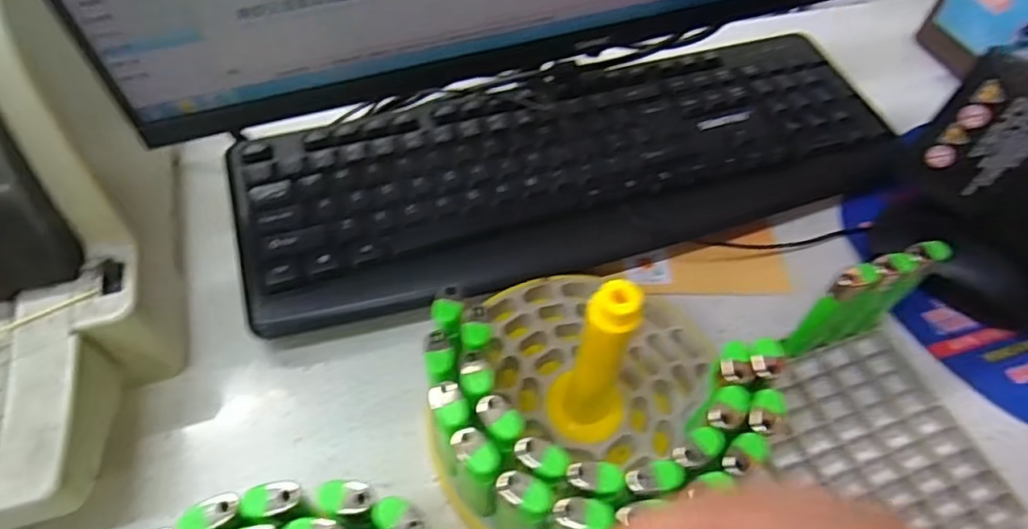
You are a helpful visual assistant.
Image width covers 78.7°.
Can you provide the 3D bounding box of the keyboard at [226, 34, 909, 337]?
[{"bbox_3d":[0.047,-0.066,0.403,0.422,0.032,0.133,-16,58,-13],"label":"keyboard"}]

